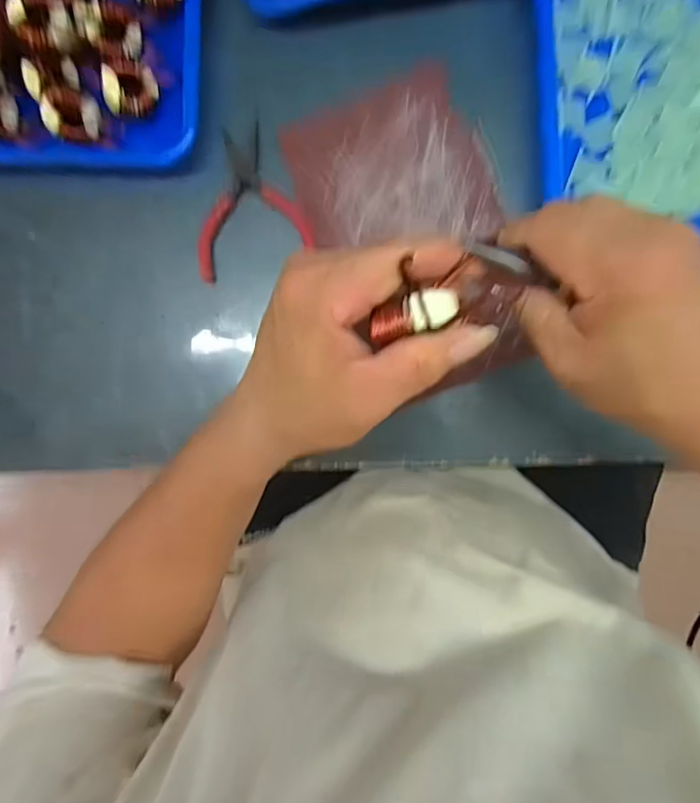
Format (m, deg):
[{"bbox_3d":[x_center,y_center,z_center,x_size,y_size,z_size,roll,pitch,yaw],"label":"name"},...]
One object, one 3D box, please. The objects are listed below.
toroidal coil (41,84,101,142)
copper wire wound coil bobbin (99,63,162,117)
[{"bbox_3d":[-0.209,-0.215,0.368,0.034,0.023,0.031,0,92,7],"label":"toroidal coil"},{"bbox_3d":[-0.164,-0.232,0.366,0.036,0.020,0.032,-13,90,8],"label":"copper wire wound coil bobbin"}]

